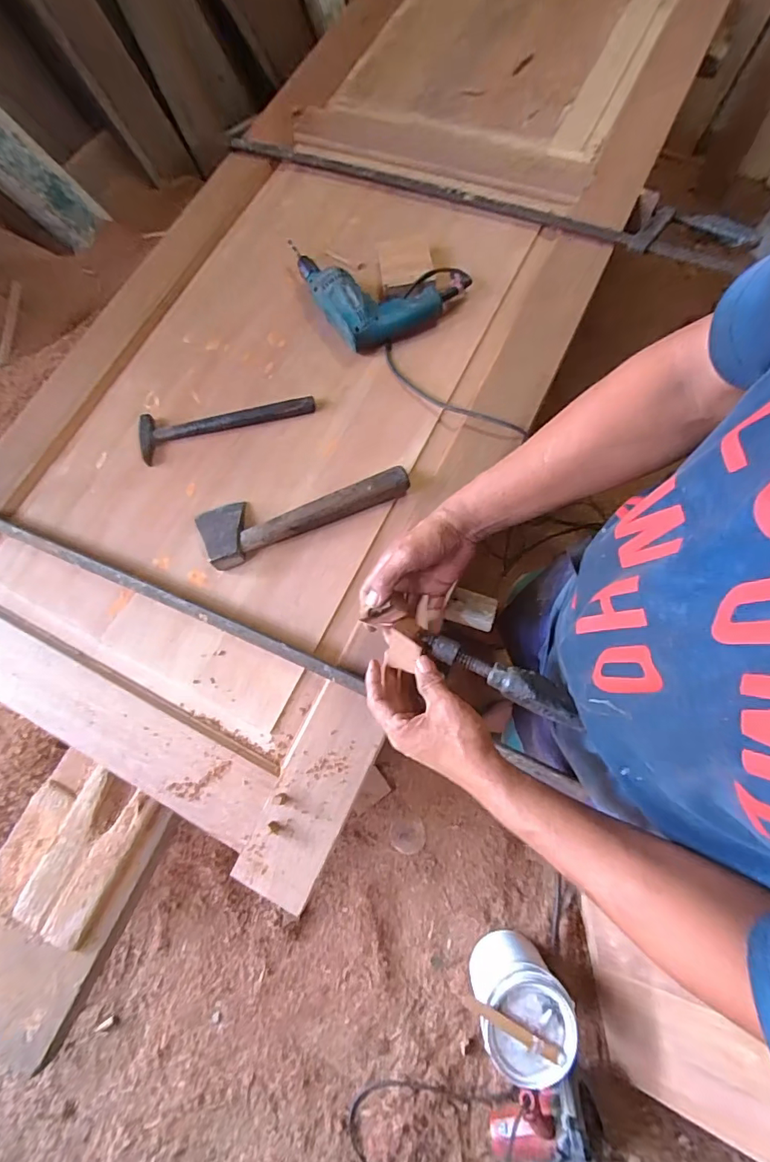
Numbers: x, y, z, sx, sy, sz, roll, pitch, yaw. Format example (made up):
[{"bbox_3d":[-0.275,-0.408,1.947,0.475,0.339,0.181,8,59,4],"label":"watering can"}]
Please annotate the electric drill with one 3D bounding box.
[{"bbox_3d":[-0.005,-0.516,0.823,0.233,0.055,0.218,-28,74,-7],"label":"electric drill"}]

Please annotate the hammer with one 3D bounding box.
[{"bbox_3d":[-0.256,-0.249,0.778,0.283,0.024,0.073,-7,72,-1],"label":"hammer"}]

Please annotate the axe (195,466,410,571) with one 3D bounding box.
[{"bbox_3d":[-0.124,-0.119,0.711,0.304,0.045,0.102,-22,73,-6],"label":"axe"}]

